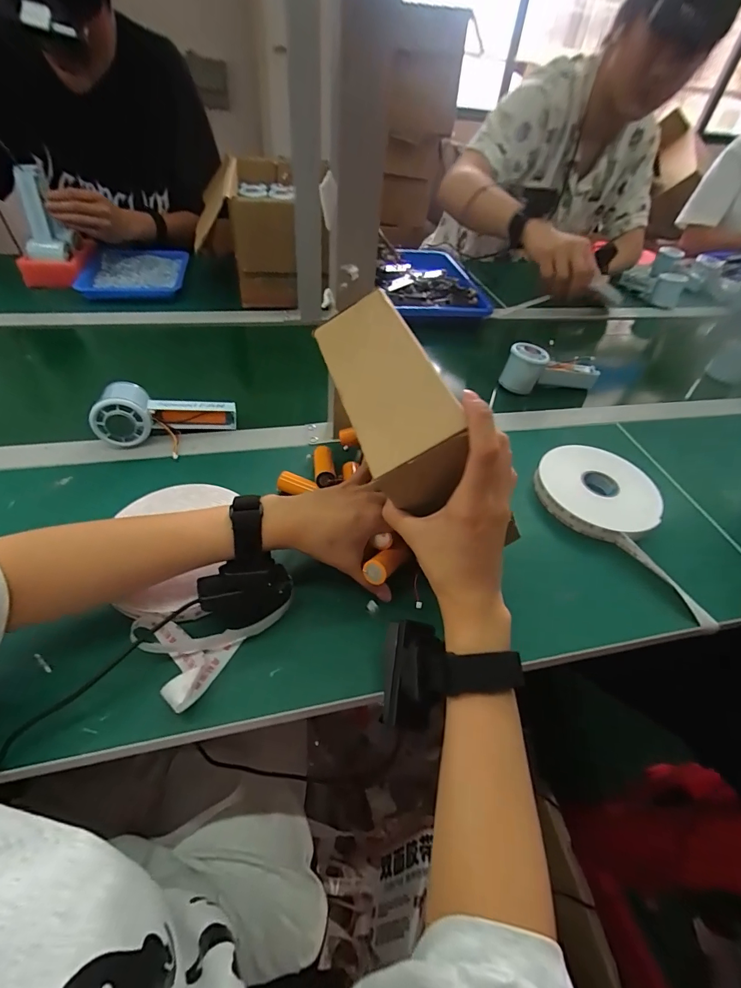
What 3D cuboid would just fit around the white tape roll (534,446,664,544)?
[{"bbox_3d":[0.264,-0.005,0.484,0.132,0.020,0.131,4,46,-4],"label":"white tape roll"}]

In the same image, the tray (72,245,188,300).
[{"bbox_3d":[-0.447,-0.414,0.786,0.172,0.036,0.181,-6,47,-12],"label":"tray"}]

